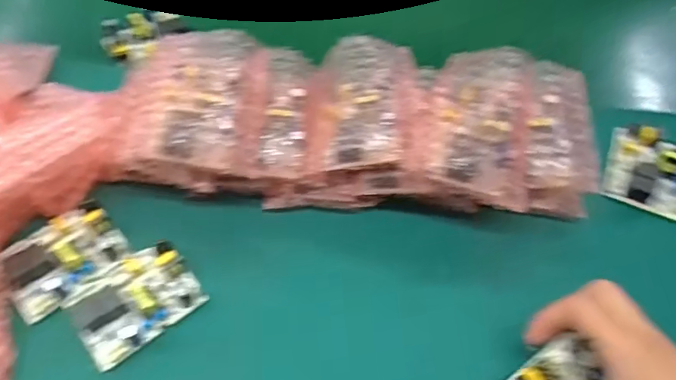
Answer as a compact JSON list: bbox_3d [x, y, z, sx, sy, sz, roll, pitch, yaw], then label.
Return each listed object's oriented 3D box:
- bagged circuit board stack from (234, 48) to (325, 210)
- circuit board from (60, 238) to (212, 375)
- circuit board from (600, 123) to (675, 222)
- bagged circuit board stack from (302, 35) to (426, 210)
[{"bbox_3d":[-0.046,-0.053,0.413,0.064,0.043,0.127,-1,76,-4],"label":"bagged circuit board stack"},{"bbox_3d":[-0.142,0.076,0.365,0.082,0.023,0.054,-34,64,-23],"label":"circuit board"},{"bbox_3d":[0.270,-0.021,0.448,0.064,0.030,0.078,20,58,10],"label":"circuit board"},{"bbox_3d":[0.021,-0.054,0.422,0.093,0.076,0.114,3,56,-1],"label":"bagged circuit board stack"}]

